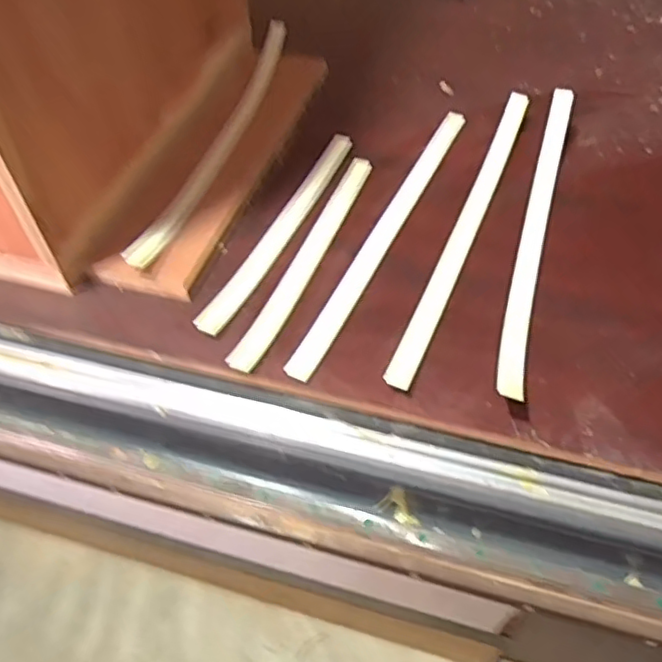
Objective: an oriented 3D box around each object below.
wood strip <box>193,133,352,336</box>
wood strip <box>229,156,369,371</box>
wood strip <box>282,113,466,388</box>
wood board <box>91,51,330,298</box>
[{"bbox_3d":[-0.061,-0.141,0.780,0.040,0.011,0.389,18,53,13],"label":"wood strip"},{"bbox_3d":[-0.026,-0.099,0.752,0.034,0.013,0.385,17,52,12],"label":"wood strip"},{"bbox_3d":[0.081,-0.142,0.784,0.031,0.015,0.529,21,53,15],"label":"wood strip"},{"bbox_3d":[-0.146,-0.256,0.863,0.131,0.026,0.516,14,52,10],"label":"wood board"}]

